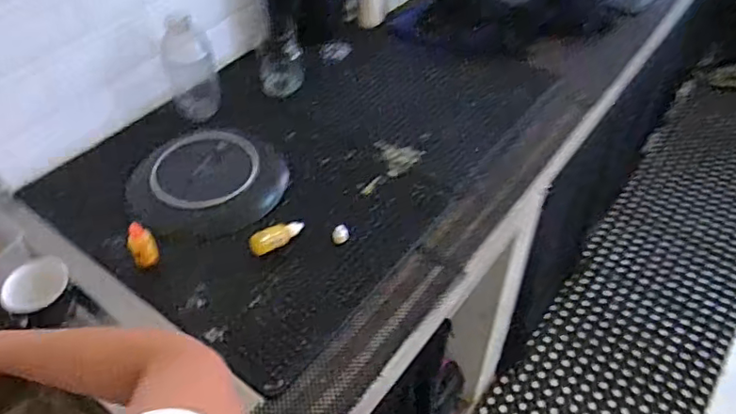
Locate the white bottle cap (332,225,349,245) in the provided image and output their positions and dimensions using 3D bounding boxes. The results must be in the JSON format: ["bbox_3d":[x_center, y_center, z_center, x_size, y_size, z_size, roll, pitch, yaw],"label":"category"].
[{"bbox_3d":[-0.042,0.042,0.883,0.025,0.021,0.022,0,48,-1],"label":"white bottle cap"}]

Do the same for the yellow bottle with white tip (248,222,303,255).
[{"bbox_3d":[-0.137,0.046,0.879,0.084,0.022,0.035,-22,52,-20],"label":"yellow bottle with white tip"}]

